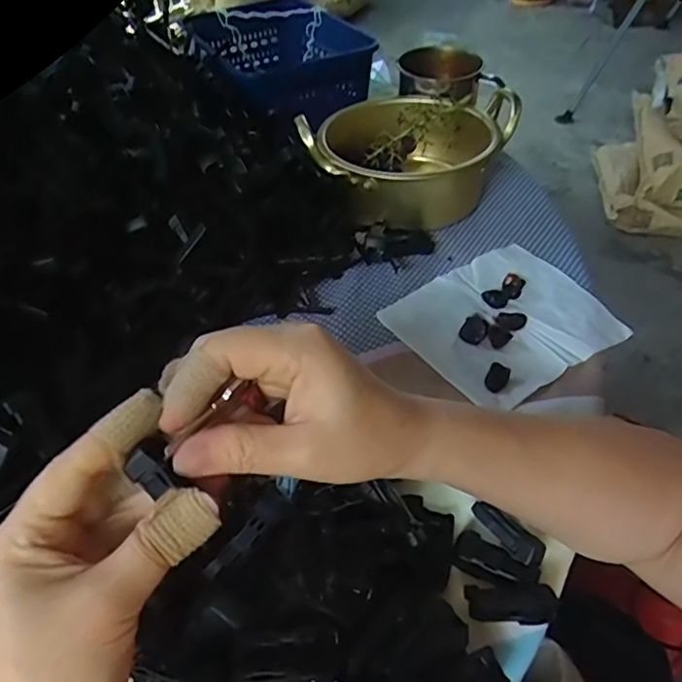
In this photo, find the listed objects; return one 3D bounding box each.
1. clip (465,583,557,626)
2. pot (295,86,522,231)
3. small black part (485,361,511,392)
[{"bbox_3d":[0.093,0.142,0.322,0.046,0.016,0.018,2,47,4],"label":"clip"},{"bbox_3d":[0.066,-0.180,0.587,0.205,0.089,0.151,-6,47,-3],"label":"pot"},{"bbox_3d":[0.113,0.026,0.423,0.015,0.011,0.021,22,51,21],"label":"small black part"}]

